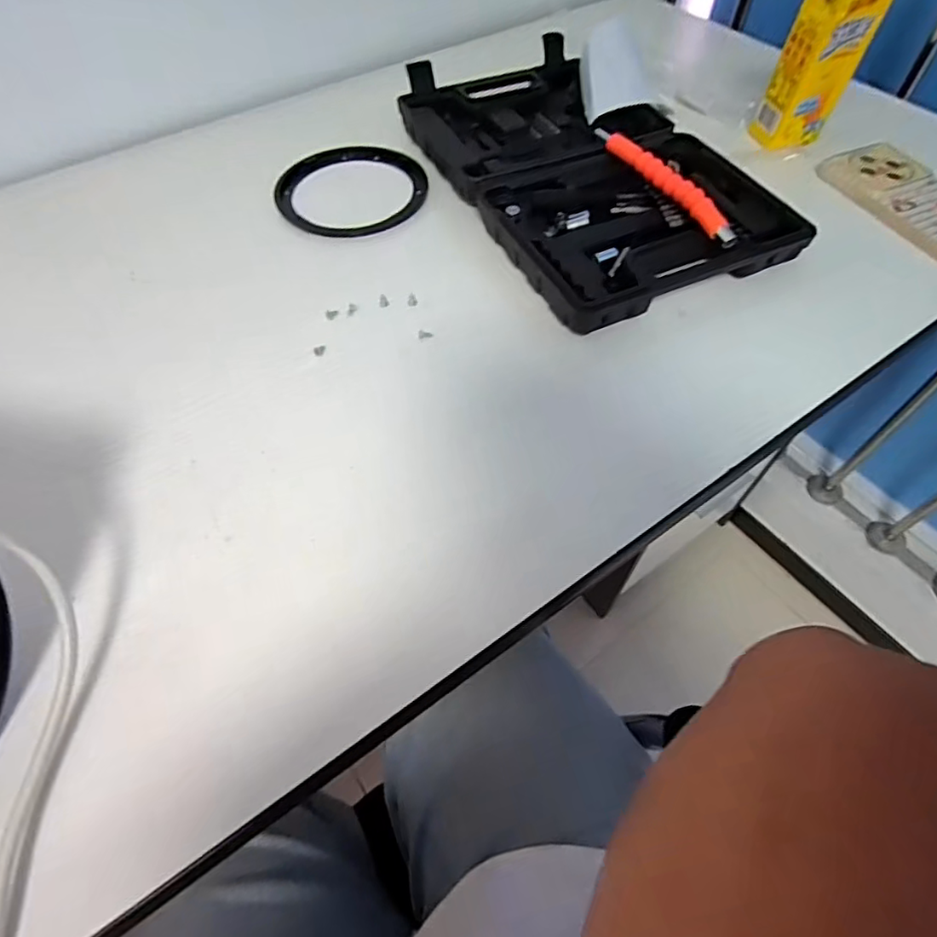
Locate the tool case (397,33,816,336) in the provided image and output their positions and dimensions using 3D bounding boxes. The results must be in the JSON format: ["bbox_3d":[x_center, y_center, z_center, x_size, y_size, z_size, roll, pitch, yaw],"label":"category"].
[{"bbox_3d":[0.093,-0.268,0.488,0.220,0.039,0.361,-21,59,-12],"label":"tool case"}]

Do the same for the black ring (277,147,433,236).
[{"bbox_3d":[-0.104,-0.251,0.503,0.130,0.010,0.130,-1,57,1],"label":"black ring"}]

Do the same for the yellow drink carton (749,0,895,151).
[{"bbox_3d":[0.303,-0.353,0.487,0.052,0.126,0.045,-19,58,-11],"label":"yellow drink carton"}]

